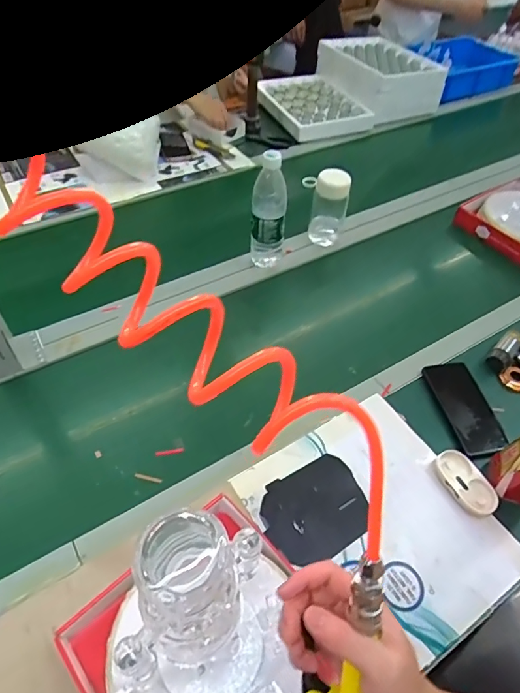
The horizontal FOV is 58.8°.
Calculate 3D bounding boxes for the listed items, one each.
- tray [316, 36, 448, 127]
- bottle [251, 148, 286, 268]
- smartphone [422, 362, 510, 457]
[{"bbox_3d":[0.378,-0.879,1.484,0.274,0.106,0.385,-16,53,-18],"label":"tray"},{"bbox_3d":[0.018,-0.250,0.863,0.067,0.203,0.053,4,49,-2],"label":"bottle"},{"bbox_3d":[0.333,0.094,0.742,0.085,0.011,0.165,-6,50,-14],"label":"smartphone"}]

